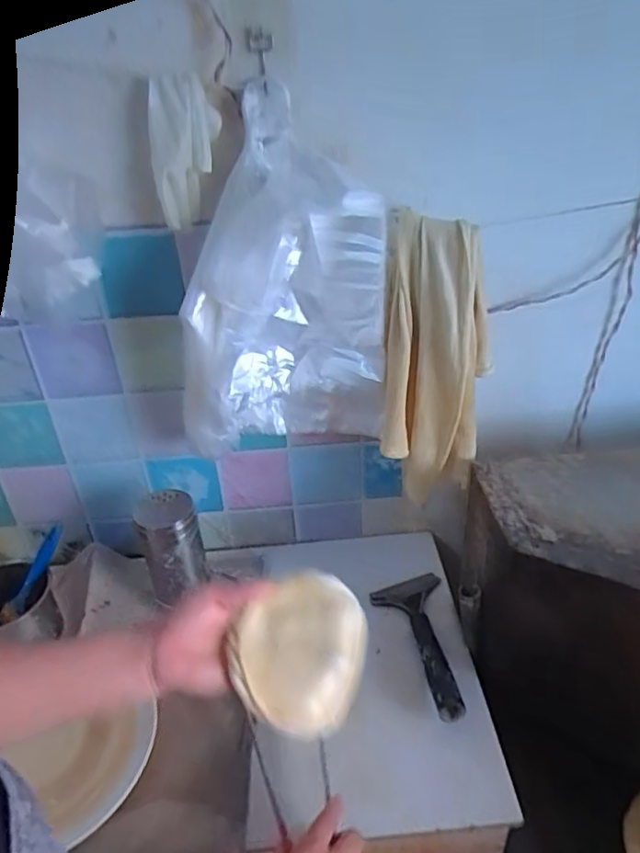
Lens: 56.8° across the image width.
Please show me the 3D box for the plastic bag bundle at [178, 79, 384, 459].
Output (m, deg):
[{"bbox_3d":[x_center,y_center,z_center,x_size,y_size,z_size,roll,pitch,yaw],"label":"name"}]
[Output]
[{"bbox_3d":[-0.050,-0.137,0.647,0.222,0.368,0.112,-8,34,-5],"label":"plastic bag bundle"}]

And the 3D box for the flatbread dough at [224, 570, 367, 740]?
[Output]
[{"bbox_3d":[-0.016,0.178,0.479,0.101,0.018,0.120,18,59,4],"label":"flatbread dough"}]

